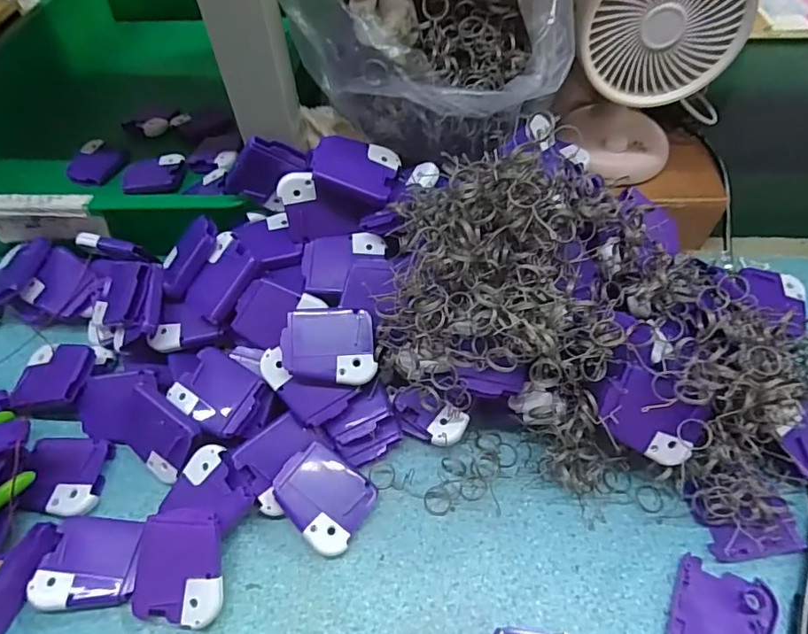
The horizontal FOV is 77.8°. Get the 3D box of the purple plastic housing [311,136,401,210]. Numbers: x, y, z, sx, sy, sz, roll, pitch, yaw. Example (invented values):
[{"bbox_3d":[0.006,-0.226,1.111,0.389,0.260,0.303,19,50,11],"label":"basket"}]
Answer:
[{"bbox_3d":[-0.036,-0.111,0.375,0.061,0.013,0.051,24,65,-5],"label":"purple plastic housing"}]

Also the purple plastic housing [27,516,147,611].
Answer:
[{"bbox_3d":[-0.192,0.152,0.312,0.058,0.016,0.051,2,53,3],"label":"purple plastic housing"}]

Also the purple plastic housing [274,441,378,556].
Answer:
[{"bbox_3d":[-0.054,0.118,0.330,0.060,0.016,0.051,39,65,4],"label":"purple plastic housing"}]

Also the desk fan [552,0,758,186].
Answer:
[{"bbox_3d":[0.188,-0.200,0.384,0.114,0.170,0.101,22,57,17],"label":"desk fan"}]

